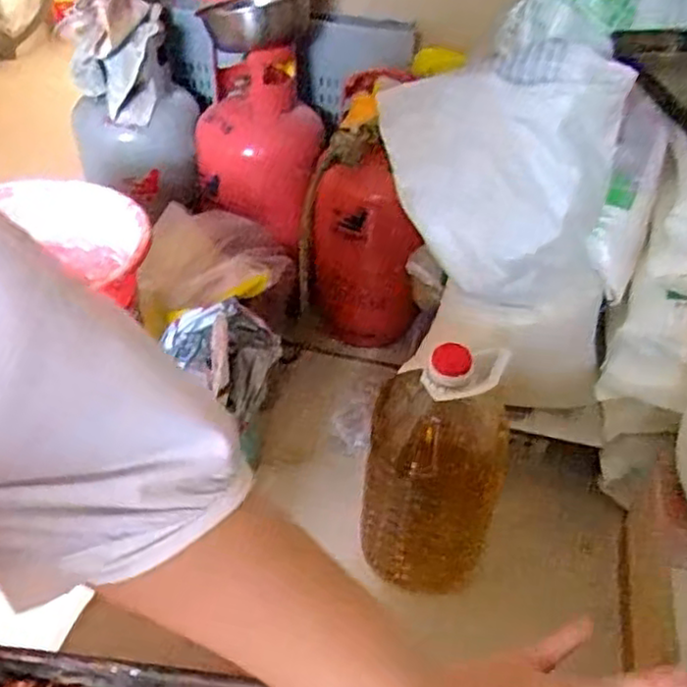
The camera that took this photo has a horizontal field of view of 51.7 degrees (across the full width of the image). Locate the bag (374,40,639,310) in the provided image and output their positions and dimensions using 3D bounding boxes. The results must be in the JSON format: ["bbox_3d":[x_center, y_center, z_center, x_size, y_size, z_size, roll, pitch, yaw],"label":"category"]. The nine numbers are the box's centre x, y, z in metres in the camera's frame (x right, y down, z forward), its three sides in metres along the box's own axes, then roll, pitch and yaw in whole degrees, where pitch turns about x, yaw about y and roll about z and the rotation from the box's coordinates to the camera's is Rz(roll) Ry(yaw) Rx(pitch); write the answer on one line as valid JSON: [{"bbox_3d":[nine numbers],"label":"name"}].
[{"bbox_3d":[0.270,-0.313,1.317,0.433,0.439,0.132,25,34,33],"label":"bag"}]

